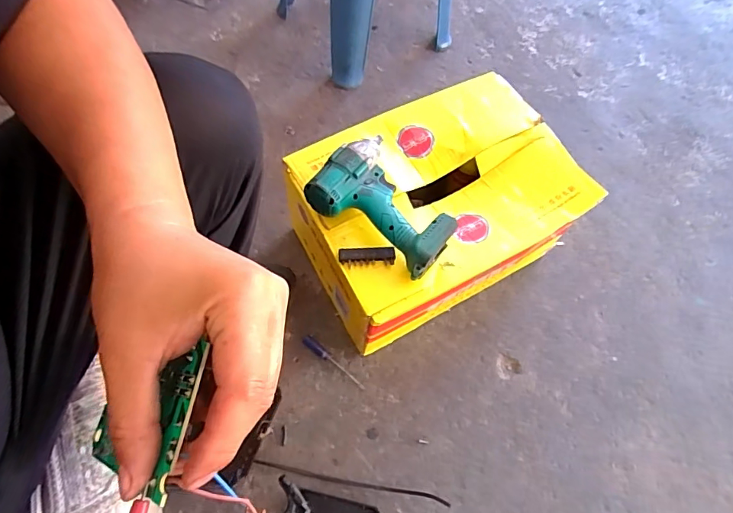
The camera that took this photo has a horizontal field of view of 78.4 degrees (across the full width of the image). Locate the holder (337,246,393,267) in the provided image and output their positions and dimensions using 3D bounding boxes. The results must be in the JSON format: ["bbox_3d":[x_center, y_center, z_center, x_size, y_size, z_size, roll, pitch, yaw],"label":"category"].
[{"bbox_3d":[0.000,0.000,0.587,0.072,0.012,0.021,0,64,-4],"label":"holder"}]

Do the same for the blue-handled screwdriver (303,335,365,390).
[{"bbox_3d":[-0.053,0.171,0.729,0.124,0.016,0.016,36,68,14],"label":"blue-handled screwdriver"}]

